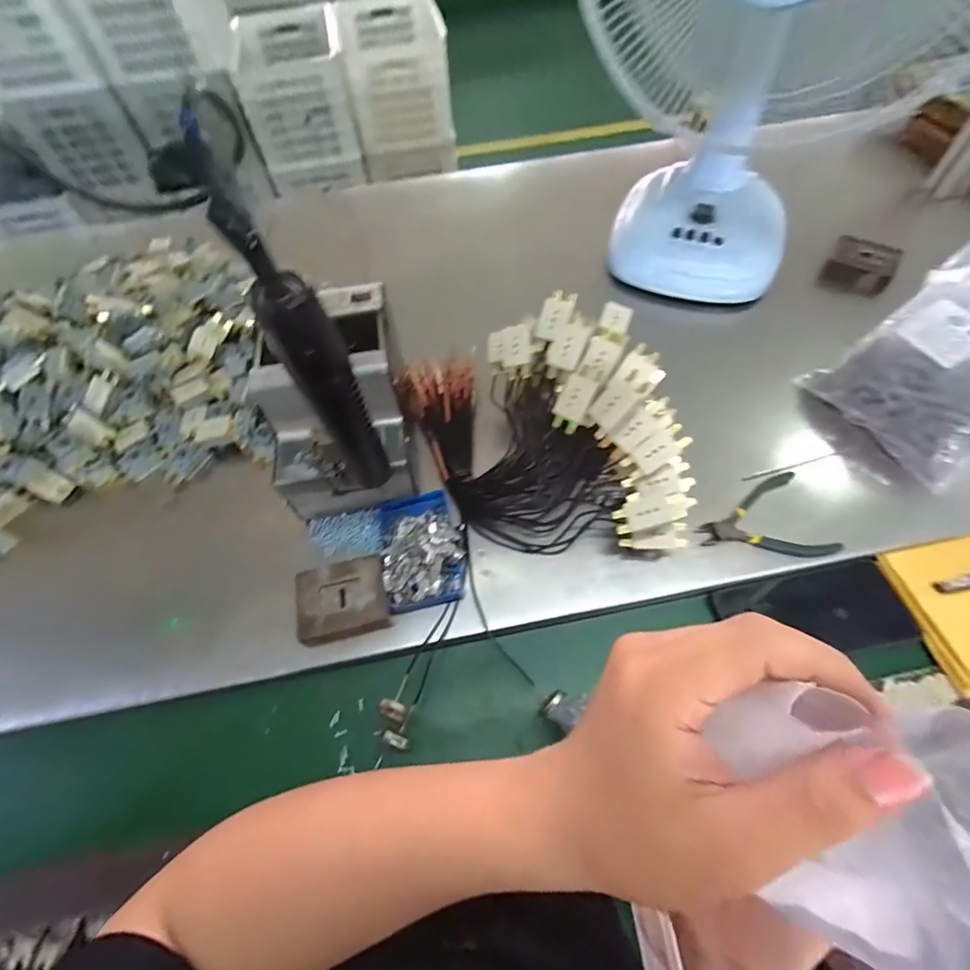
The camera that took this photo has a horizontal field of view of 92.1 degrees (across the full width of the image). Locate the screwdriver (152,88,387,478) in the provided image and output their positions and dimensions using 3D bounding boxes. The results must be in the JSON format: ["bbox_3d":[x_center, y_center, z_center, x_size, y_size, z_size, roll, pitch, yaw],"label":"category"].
[{"bbox_3d":[-0.113,-0.080,0.304,0.038,0.256,0.042,-41,66,-19],"label":"screwdriver"}]

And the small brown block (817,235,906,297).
[{"bbox_3d":[0.514,-0.299,0.650,0.083,0.048,0.070,32,66,19],"label":"small brown block"}]

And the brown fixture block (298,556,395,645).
[{"bbox_3d":[-0.127,0.105,0.426,0.078,0.030,0.068,-14,60,-5],"label":"brown fixture block"}]

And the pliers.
[{"bbox_3d":[0.268,0.036,0.459,0.119,0.015,0.090,-11,60,-4],"label":"pliers"}]

